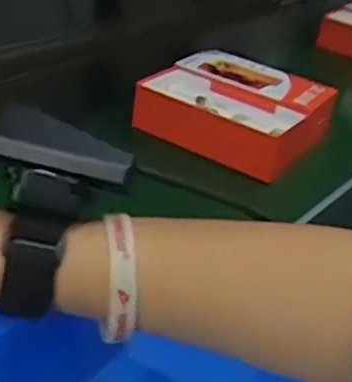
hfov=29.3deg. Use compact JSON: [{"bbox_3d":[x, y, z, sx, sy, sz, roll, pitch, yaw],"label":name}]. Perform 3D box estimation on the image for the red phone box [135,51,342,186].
[{"bbox_3d":[0.076,-0.095,0.776,0.200,0.050,0.176,24,35,21],"label":"red phone box"}]

